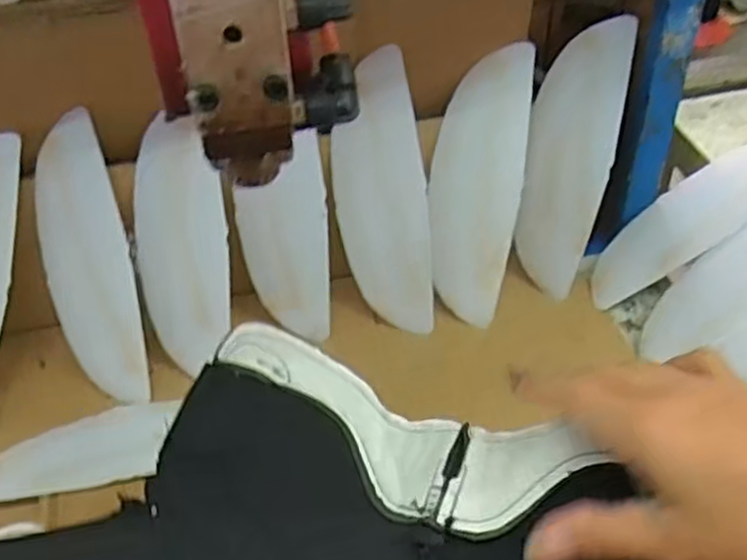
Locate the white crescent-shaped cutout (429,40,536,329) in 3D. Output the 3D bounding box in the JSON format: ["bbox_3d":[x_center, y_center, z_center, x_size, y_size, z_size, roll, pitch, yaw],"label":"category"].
[{"bbox_3d":[0.084,-0.077,0.621,0.071,0.215,0.008,9,5,13],"label":"white crescent-shaped cutout"}]

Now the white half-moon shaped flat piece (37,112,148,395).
[{"bbox_3d":[-0.218,-0.014,0.585,0.073,0.210,0.010,-10,3,23],"label":"white half-moon shaped flat piece"}]

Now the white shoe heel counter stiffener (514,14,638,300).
[{"bbox_3d":[0.159,-0.097,0.624,0.068,0.215,0.006,12,13,26],"label":"white shoe heel counter stiffener"}]

